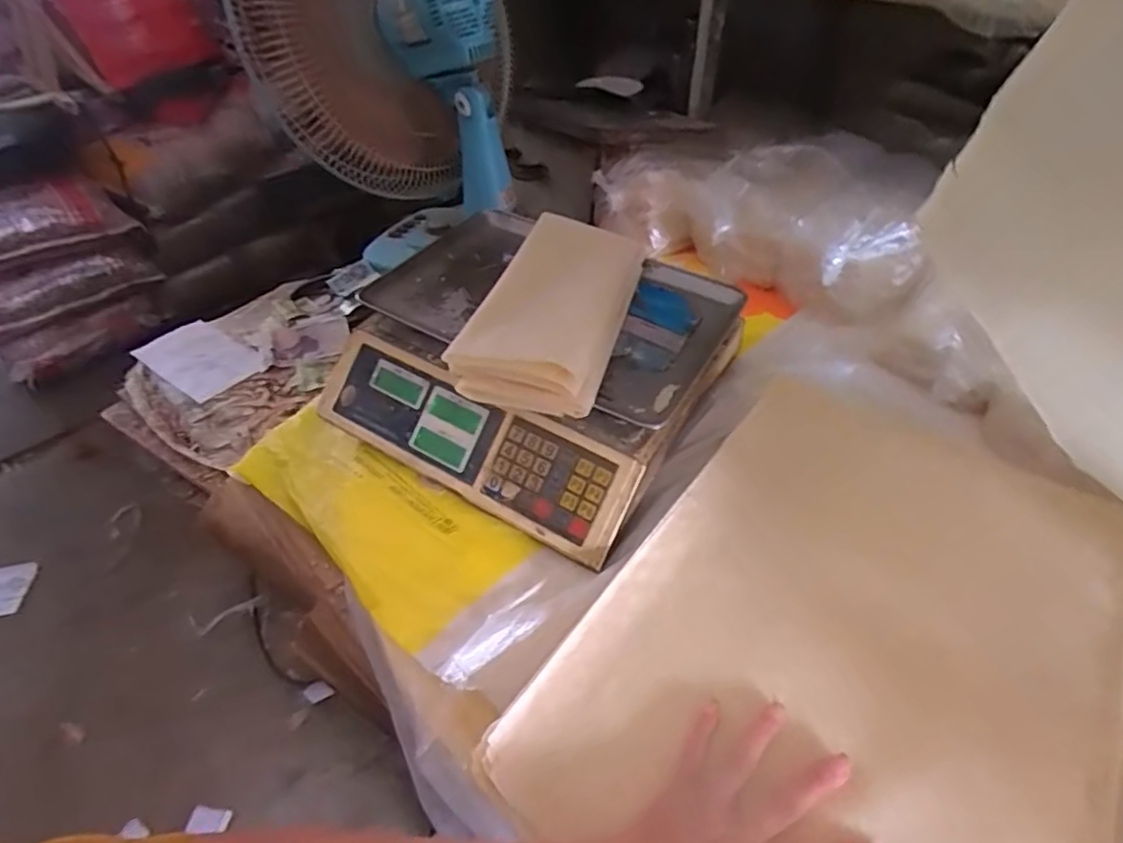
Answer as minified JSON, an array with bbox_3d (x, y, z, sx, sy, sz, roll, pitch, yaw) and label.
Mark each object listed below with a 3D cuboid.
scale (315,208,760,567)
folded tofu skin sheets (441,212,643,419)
[{"bbox_3d":[-0.025,-0.072,0.604,0.329,0.102,0.312,23,52,23],"label":"scale"},{"bbox_3d":[-0.004,-0.108,0.545,0.115,0.072,0.223,12,46,13],"label":"folded tofu skin sheets"}]

